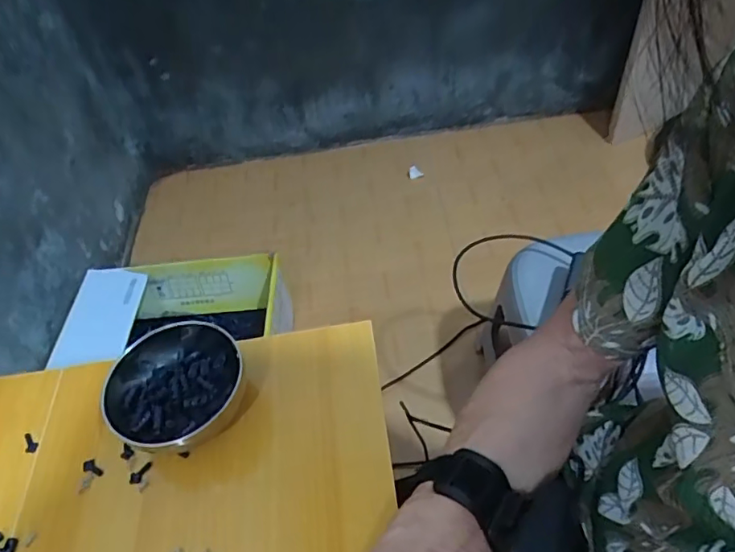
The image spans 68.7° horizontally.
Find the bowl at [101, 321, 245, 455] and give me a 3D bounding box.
[{"bbox_3d":[-0.155,0.098,0.446,0.105,0.049,0.113,-3,50,4],"label":"bowl"}]

